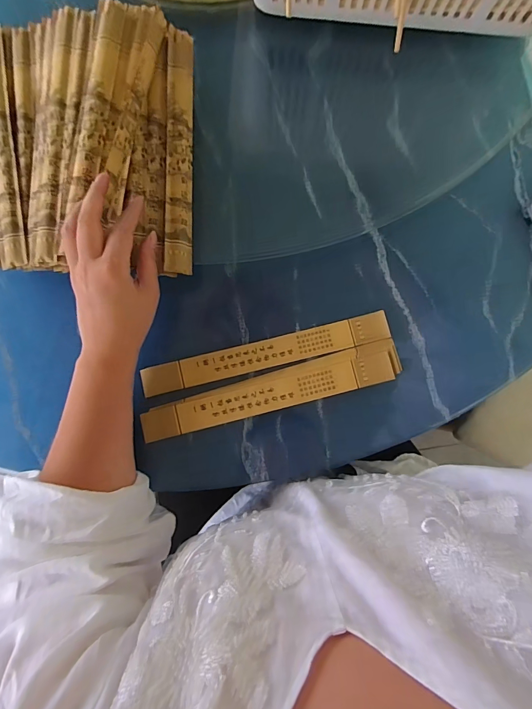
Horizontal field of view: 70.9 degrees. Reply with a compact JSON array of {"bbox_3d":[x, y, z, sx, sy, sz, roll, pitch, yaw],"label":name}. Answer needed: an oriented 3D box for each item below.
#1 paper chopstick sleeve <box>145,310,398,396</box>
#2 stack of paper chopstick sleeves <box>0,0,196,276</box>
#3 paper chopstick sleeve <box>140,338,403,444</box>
[{"bbox_3d":[0.000,-0.001,0.399,0.263,0.008,0.031,-14,83,-2],"label":"paper chopstick sleeve"},{"bbox_3d":[-0.215,-0.219,0.377,0.274,0.048,0.266,-1,80,1],"label":"stack of paper chopstick sleeves"},{"bbox_3d":[0.006,0.038,0.392,0.271,0.012,0.042,-15,84,-2],"label":"paper chopstick sleeve"}]

